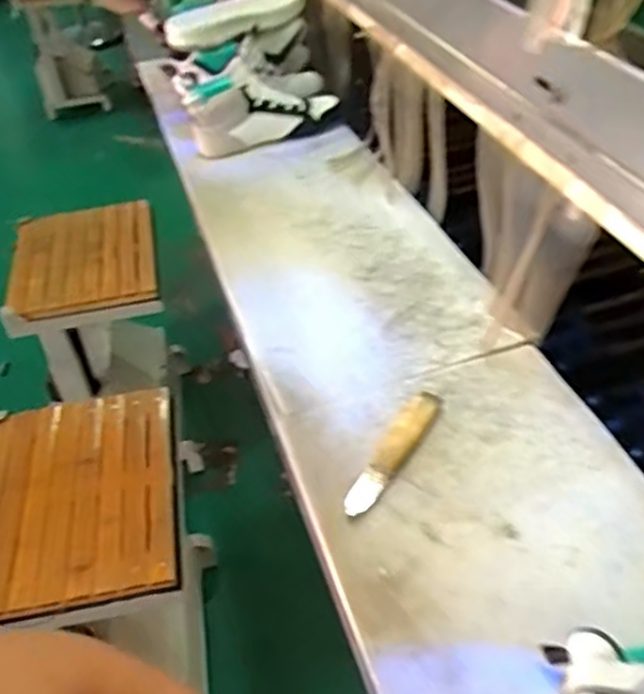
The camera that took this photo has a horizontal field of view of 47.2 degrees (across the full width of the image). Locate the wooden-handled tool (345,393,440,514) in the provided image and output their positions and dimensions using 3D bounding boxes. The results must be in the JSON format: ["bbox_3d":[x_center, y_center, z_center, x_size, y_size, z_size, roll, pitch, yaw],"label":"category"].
[{"bbox_3d":[0.070,0.100,0.711,0.033,0.009,0.168,18,47,26],"label":"wooden-handled tool"}]

